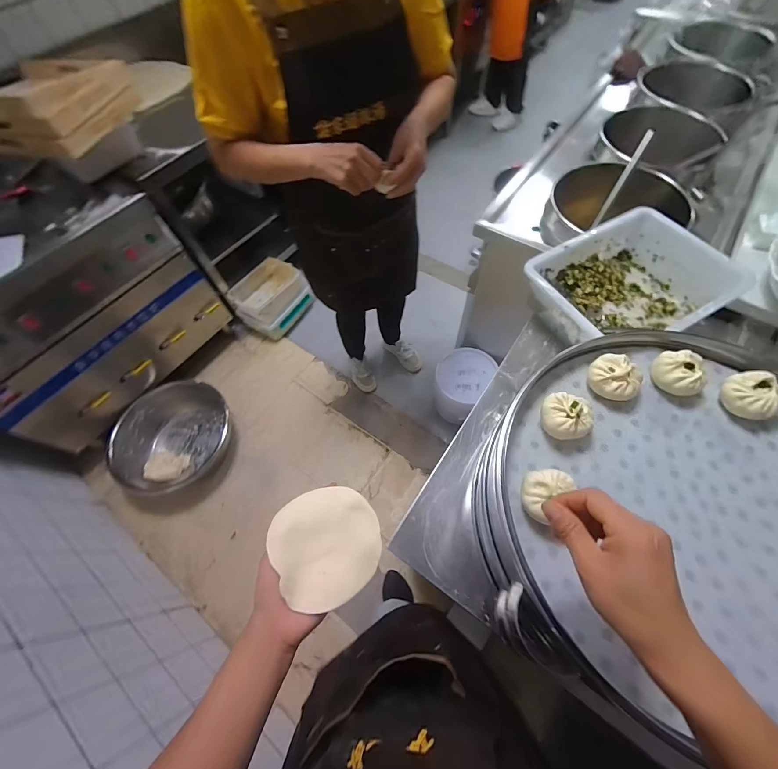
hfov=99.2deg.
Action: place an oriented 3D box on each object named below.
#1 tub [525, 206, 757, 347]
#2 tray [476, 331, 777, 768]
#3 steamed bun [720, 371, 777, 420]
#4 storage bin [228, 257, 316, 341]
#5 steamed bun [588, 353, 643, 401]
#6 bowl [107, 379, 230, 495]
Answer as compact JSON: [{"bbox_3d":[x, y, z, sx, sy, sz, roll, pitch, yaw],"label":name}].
[{"bbox_3d":[0.506,-0.207,0.716,0.348,0.107,0.284,-29,64,-11],"label":"tub"},{"bbox_3d":[0.396,0.138,0.410,0.471,0.052,0.446,-2,62,3],"label":"tray"},{"bbox_3d":[0.504,0.017,0.461,0.063,0.052,0.068,-21,63,-7],"label":"steamed bun"},{"bbox_3d":[-0.593,-0.434,1.722,0.262,0.233,0.358,26,67,16],"label":"storage bin"},{"bbox_3d":[0.327,-0.008,0.486,0.061,0.043,0.065,-2,62,3],"label":"steamed bun"},{"bbox_3d":[-0.925,0.216,1.436,0.432,0.198,0.458,-2,62,3],"label":"bowl"}]

